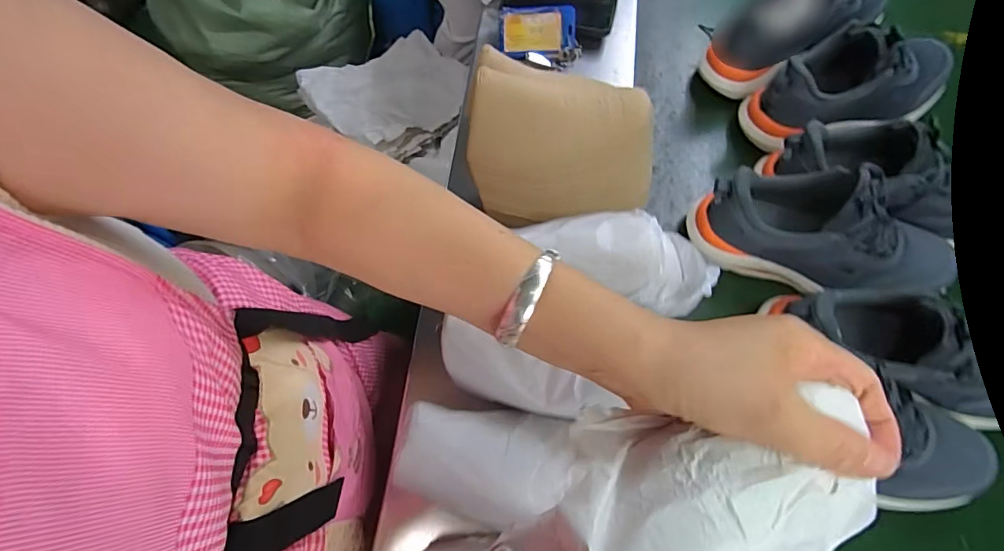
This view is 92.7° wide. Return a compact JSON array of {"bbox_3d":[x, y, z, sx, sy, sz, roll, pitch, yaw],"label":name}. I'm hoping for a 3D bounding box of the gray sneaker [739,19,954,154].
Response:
[{"bbox_3d":[0.463,-0.260,0.614,0.305,0.117,0.117,-23,69,-8],"label":"gray sneaker"}]

